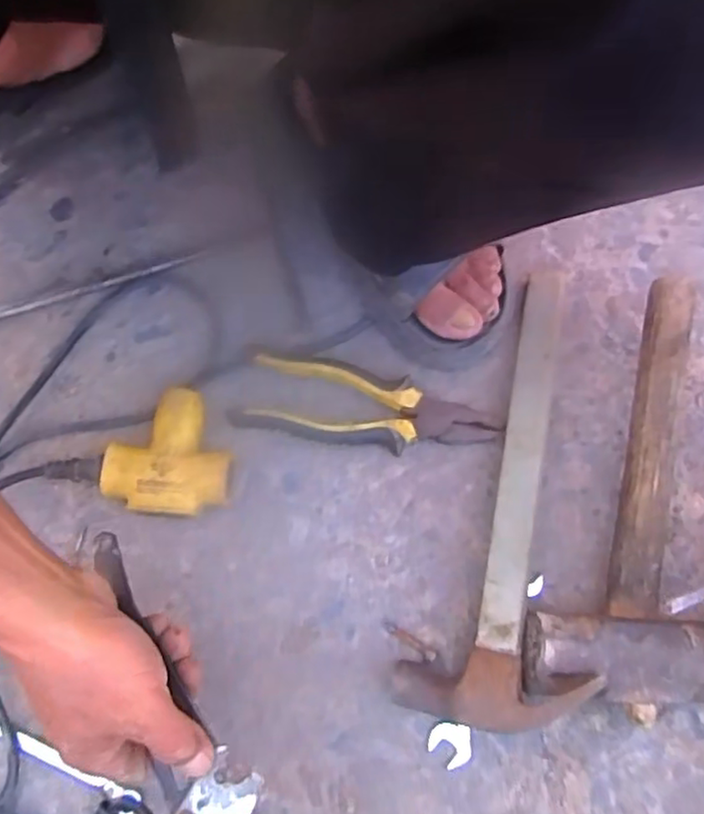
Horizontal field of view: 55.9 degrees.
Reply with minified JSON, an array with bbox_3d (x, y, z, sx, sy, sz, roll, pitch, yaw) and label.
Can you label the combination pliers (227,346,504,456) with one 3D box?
[{"bbox_3d":[0.012,0.000,0.489,0.191,0.024,0.062,10,75,1],"label":"combination pliers"}]

